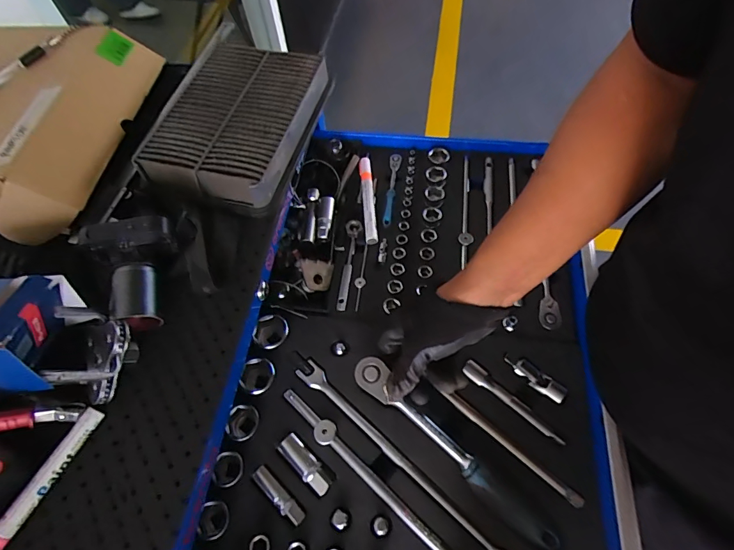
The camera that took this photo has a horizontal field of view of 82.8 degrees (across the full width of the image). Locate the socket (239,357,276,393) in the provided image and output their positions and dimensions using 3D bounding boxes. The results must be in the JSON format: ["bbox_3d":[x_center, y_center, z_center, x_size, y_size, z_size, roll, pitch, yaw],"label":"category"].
[{"bbox_3d":[-0.121,0.115,0.467,0.037,0.037,0.039,-1,61,2],"label":"socket"}]

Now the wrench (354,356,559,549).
[{"bbox_3d":[0.080,0.168,0.406,0.234,0.023,0.029,41,70,12],"label":"wrench"}]

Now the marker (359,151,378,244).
[{"bbox_3d":[0.001,-0.107,0.572,0.016,0.016,0.145,-5,61,0],"label":"marker"}]

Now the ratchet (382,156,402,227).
[{"bbox_3d":[0.035,-0.122,0.592,0.017,0.012,0.131,6,61,6],"label":"ratchet"}]

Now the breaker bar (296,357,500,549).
[{"bbox_3d":[0.045,0.196,0.412,0.319,0.013,0.021,40,69,21],"label":"breaker bar"}]

